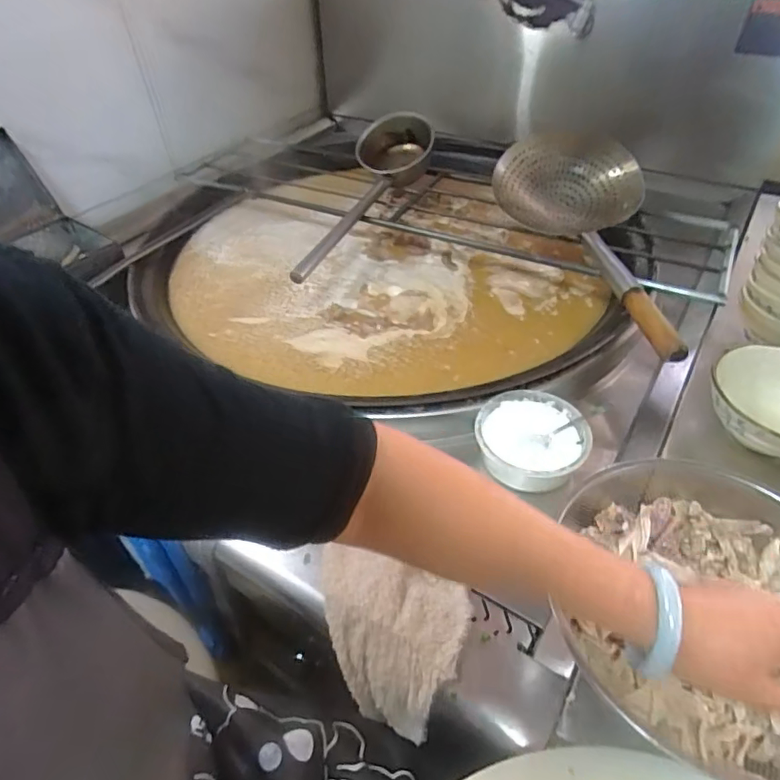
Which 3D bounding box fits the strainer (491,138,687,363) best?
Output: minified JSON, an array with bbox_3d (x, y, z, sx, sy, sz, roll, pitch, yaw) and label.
[{"bbox_3d":[0.305,-0.203,0.752,0.162,0.129,0.404,-13,58,-9],"label":"strainer"}]

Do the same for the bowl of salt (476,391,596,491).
[{"bbox_3d":[0.177,0.066,0.667,0.135,0.044,0.138,-2,45,2],"label":"bowl of salt"}]

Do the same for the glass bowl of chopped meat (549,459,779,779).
[{"bbox_3d":[0.297,0.193,0.457,0.260,0.094,0.255,-2,45,2],"label":"glass bowl of chopped meat"}]

